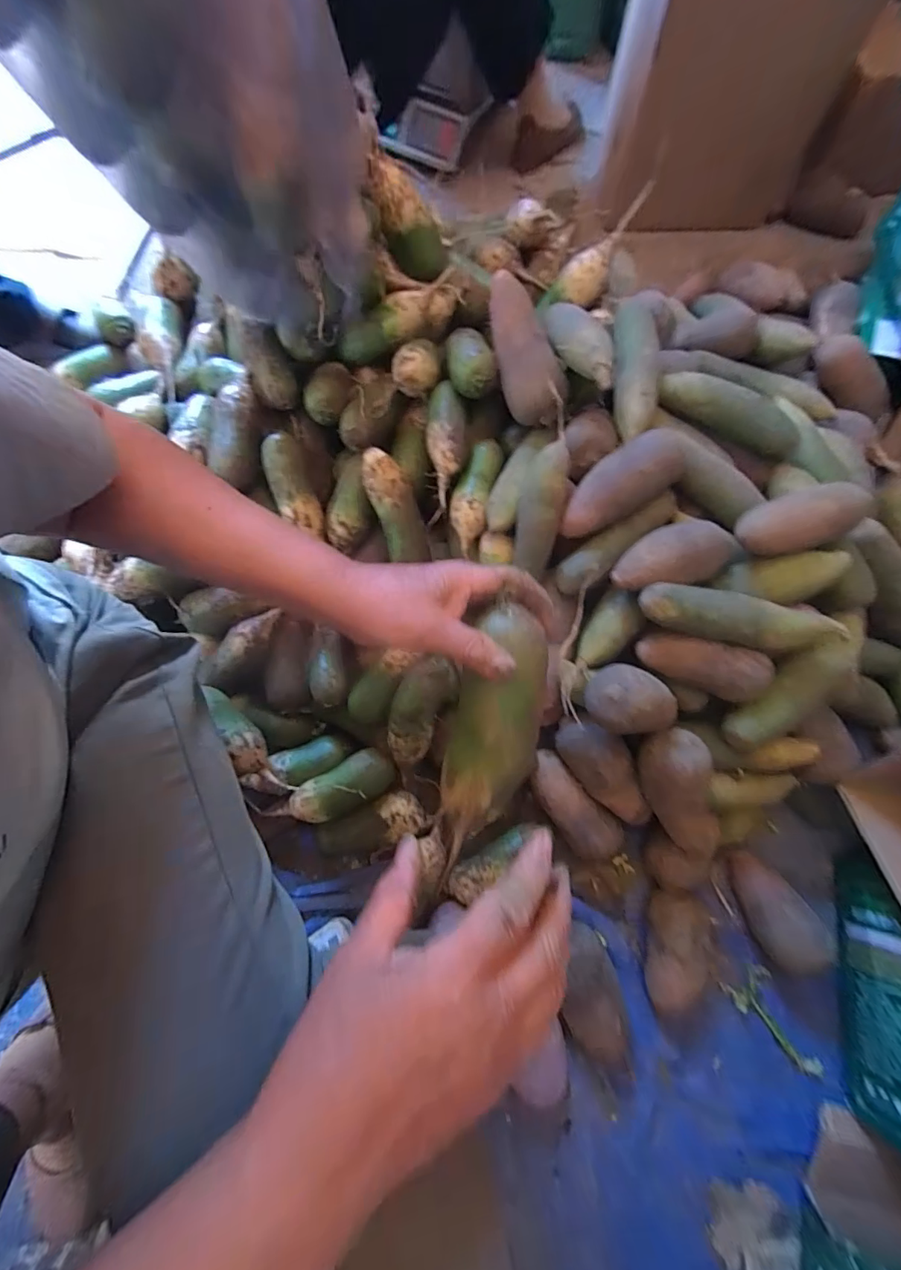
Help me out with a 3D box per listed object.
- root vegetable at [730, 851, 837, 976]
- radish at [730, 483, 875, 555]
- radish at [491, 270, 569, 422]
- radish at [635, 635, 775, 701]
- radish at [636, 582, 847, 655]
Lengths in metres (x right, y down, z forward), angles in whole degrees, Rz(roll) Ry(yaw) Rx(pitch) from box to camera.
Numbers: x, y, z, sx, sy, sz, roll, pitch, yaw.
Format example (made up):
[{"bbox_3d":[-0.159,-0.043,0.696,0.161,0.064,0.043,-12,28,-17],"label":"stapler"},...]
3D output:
[{"bbox_3d":[0.407,0.342,0.584,0.066,0.064,0.128,-18,74,-6],"label":"root vegetable"},{"bbox_3d":[0.390,-0.132,0.517,0.132,0.066,0.064,-14,73,10],"label":"radish"},{"bbox_3d":[0.094,-0.371,0.601,0.069,0.070,0.183,-20,96,-7],"label":"radish"},{"bbox_3d":[0.292,0.036,0.549,0.140,0.055,0.051,16,72,23],"label":"radish"},{"bbox_3d":[0.317,-0.017,0.519,0.207,0.054,0.049,16,73,4],"label":"radish"}]

